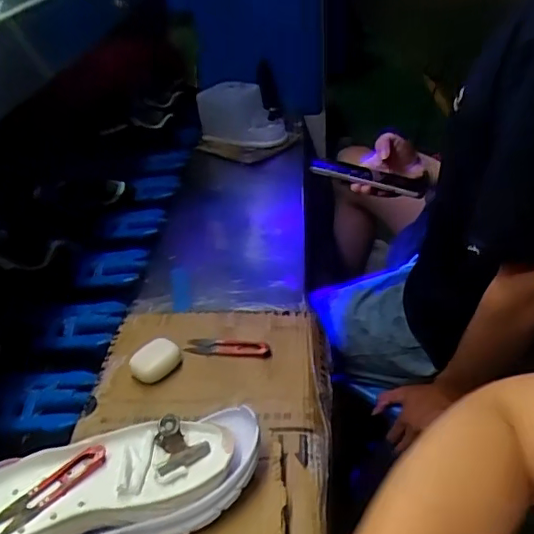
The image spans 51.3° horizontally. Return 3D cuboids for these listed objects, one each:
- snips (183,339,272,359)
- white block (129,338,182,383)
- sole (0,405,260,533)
[{"bbox_3d":[-0.046,0.096,0.662,0.099,0.006,0.025,2,36,9],"label":"snips"},{"bbox_3d":[-0.128,0.106,0.643,0.057,0.030,0.030,-30,43,-32],"label":"white block"},{"bbox_3d":[-0.122,0.192,0.473,0.243,0.080,0.097,-18,37,-19],"label":"sole"}]

